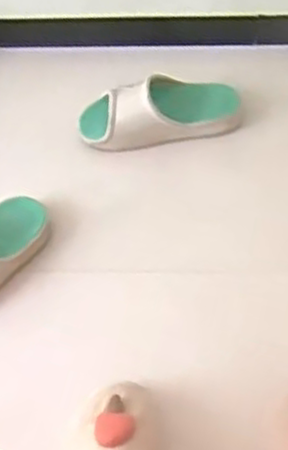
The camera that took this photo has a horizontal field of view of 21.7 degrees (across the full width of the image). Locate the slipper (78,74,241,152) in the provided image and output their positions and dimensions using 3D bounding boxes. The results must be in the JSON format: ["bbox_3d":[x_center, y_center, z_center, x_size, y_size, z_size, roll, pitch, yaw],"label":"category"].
[{"bbox_3d":[0.027,-0.191,1.266,0.272,0.085,0.096,-10,57,-4],"label":"slipper"}]

